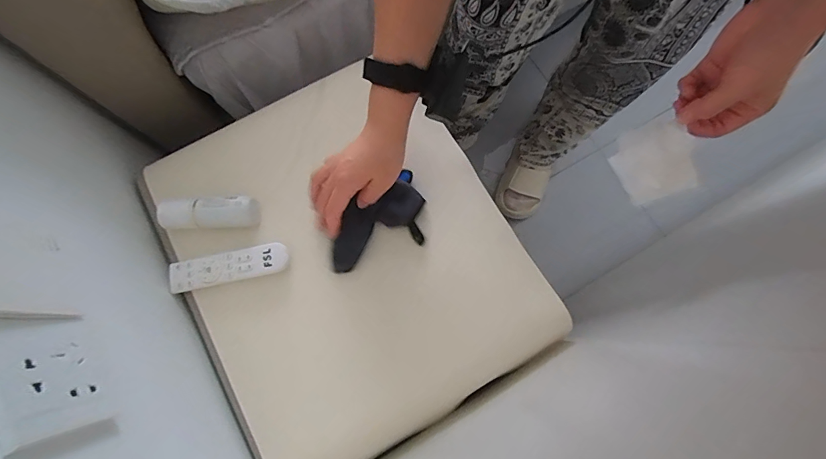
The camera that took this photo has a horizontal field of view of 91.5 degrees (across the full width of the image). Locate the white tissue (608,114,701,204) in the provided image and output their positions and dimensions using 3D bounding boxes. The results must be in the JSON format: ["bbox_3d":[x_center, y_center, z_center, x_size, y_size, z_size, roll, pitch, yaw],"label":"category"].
[{"bbox_3d":[0.245,-0.069,0.409,0.071,0.018,0.076,-25,66,9],"label":"white tissue"}]

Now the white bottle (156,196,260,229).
[{"bbox_3d":[-0.259,-0.021,0.512,0.115,0.030,0.035,-4,76,-1],"label":"white bottle"}]

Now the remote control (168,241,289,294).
[{"bbox_3d":[-0.233,0.048,0.512,0.150,0.023,0.039,-11,76,-2],"label":"remote control"}]

